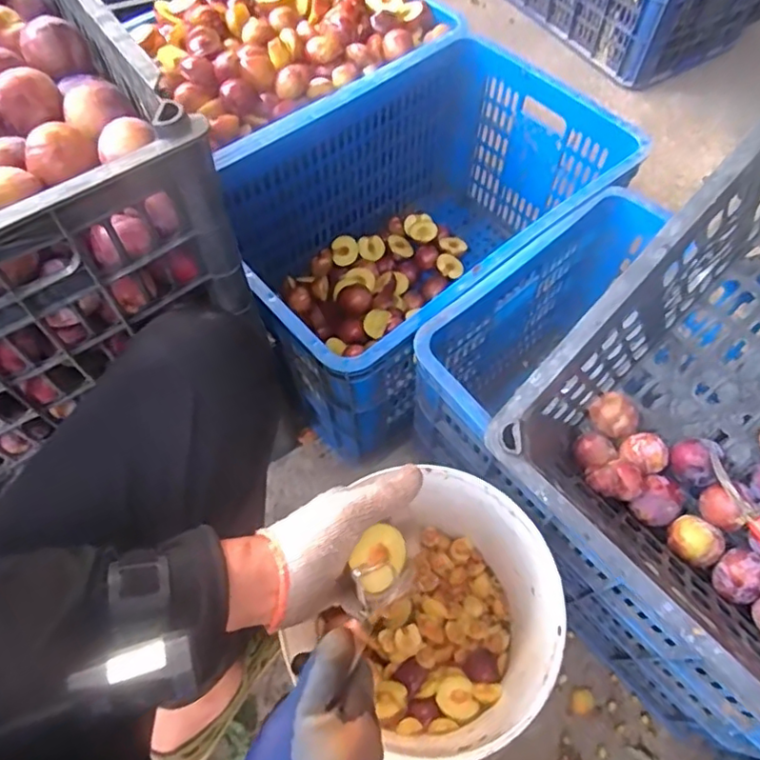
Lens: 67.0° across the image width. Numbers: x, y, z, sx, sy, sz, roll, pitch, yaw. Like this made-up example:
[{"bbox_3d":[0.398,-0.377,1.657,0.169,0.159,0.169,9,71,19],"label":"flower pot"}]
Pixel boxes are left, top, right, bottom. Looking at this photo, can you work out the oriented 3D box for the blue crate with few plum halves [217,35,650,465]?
[{"bbox_3d":[0.036,-0.205,0.852,0.528,0.289,0.384,-41,69,-19],"label":"blue crate with few plum halves"}]

